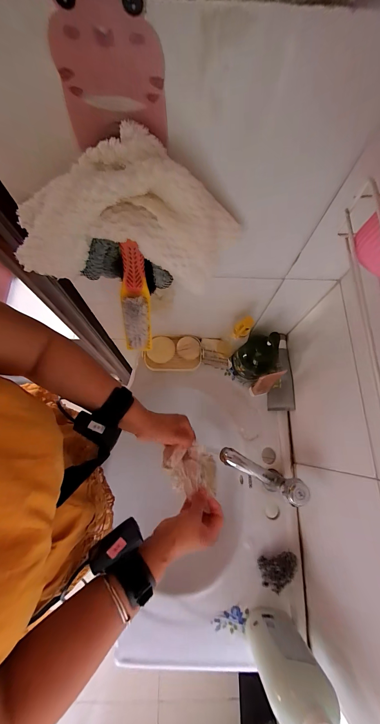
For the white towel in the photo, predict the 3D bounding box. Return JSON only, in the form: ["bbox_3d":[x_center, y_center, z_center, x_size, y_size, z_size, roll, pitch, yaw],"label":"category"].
[{"bbox_3d":[-0.058,-0.127,0.237,0.217,0.104,0.075,-1,73,-2],"label":"white towel"}]

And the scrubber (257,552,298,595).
[{"bbox_3d":[0.167,0.388,0.471,0.070,0.040,0.043,-19,75,-7],"label":"scrubber"}]

